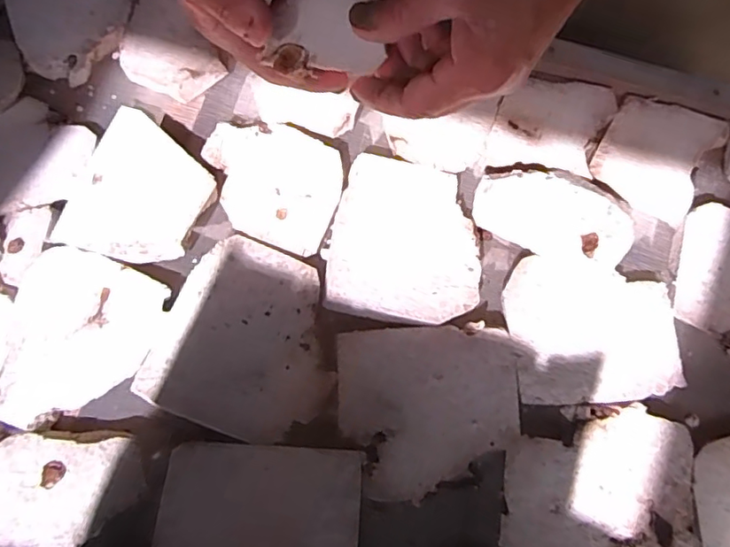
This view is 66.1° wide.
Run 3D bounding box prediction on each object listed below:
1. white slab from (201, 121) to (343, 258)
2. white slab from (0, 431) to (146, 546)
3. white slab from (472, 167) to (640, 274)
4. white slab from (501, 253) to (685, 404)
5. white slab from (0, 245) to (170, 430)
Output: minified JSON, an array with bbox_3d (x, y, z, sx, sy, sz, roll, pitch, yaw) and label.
[{"bbox_3d":[-0.064,-0.063,0.380,0.093,0.019,0.078,21,75,3],"label":"white slab"},{"bbox_3d":[-0.181,0.122,0.312,0.102,0.016,0.063,1,75,-2],"label":"white slab"},{"bbox_3d":[0.126,-0.041,0.375,0.103,0.013,0.059,17,75,2],"label":"white slab"},{"bbox_3d":[0.148,0.037,0.368,0.107,0.010,0.091,0,75,-2],"label":"white slab"},{"bbox_3d":[-0.178,0.040,0.338,0.089,0.012,0.104,23,75,4],"label":"white slab"}]

